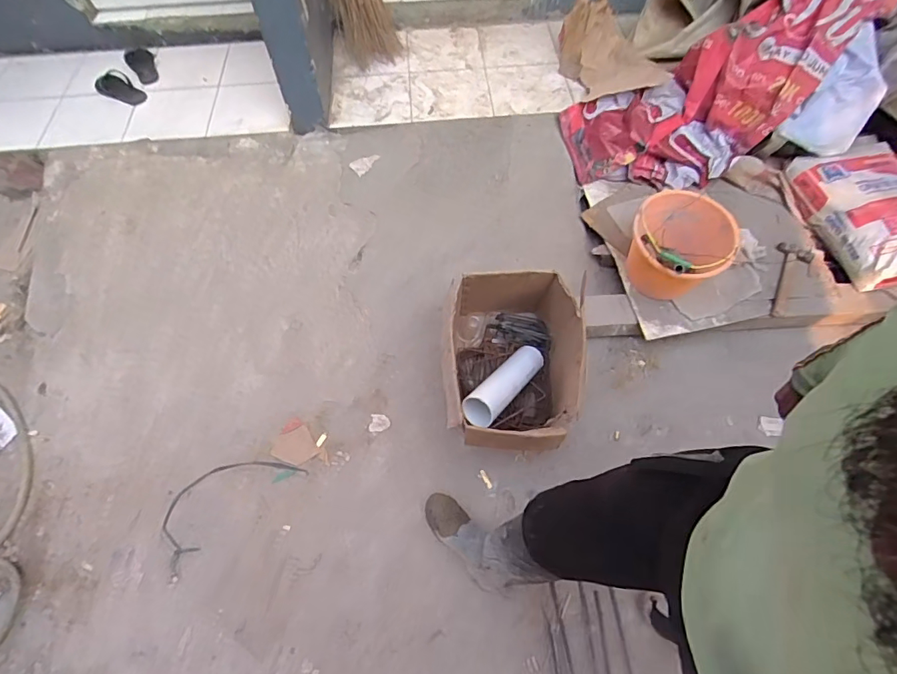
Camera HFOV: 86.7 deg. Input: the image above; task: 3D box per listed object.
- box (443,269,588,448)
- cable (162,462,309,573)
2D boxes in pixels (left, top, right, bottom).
[{"bbox_3d":[0.178,0.075,1.348,0.361,0.321,0.491,1,59,1],"label":"box"},{"bbox_3d":[-0.654,0.463,1.419,0.427,0.011,0.195,-34,62,-15],"label":"cable"}]

